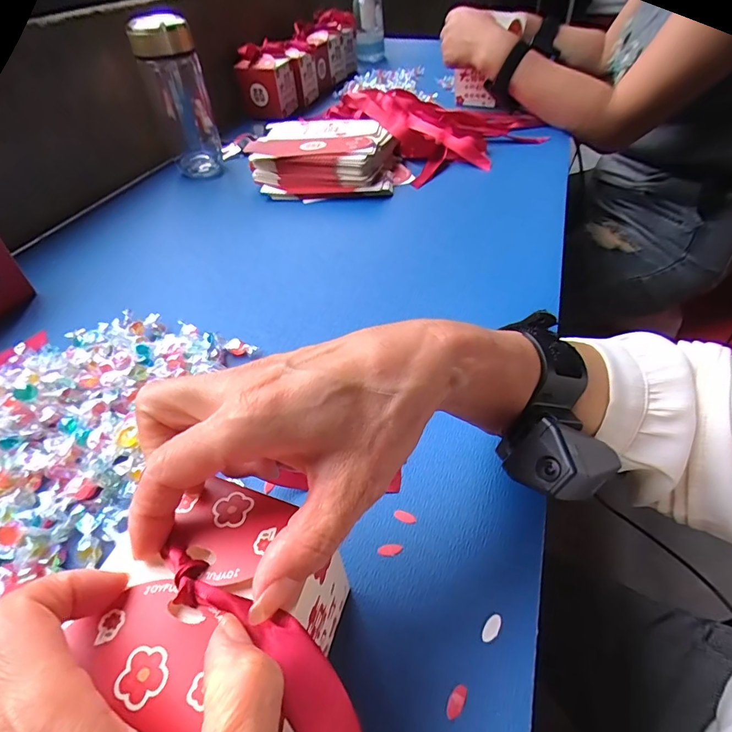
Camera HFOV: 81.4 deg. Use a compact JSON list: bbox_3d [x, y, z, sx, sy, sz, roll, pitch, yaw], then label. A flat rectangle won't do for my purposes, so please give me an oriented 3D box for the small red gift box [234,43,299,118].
[{"bbox_3d":[-0.193,-0.558,0.835,0.083,0.102,0.080,15,48,18],"label":"small red gift box"}]

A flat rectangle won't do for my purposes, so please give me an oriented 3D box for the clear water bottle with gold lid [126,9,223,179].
[{"bbox_3d":[-0.269,-0.383,0.617,0.077,0.196,0.069,-20,47,-15],"label":"clear water bottle with gold lid"}]

